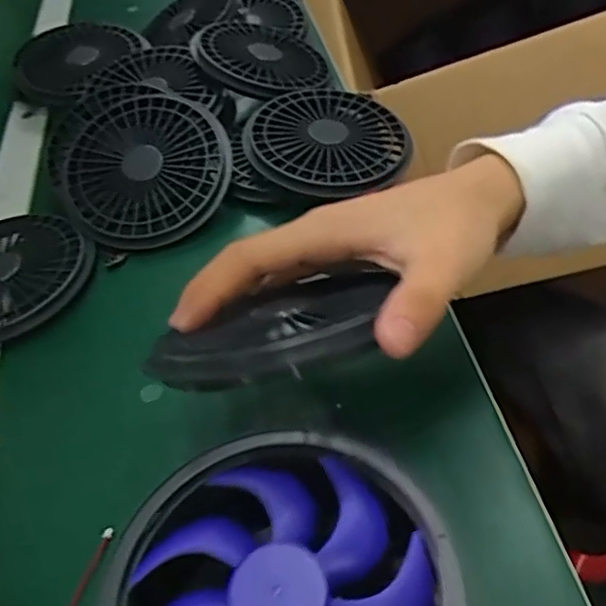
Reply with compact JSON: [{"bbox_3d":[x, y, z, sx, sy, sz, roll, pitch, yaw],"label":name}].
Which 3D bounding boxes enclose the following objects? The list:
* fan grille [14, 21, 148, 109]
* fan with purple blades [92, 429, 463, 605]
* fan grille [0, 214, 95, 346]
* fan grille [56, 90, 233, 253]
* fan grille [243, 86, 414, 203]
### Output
[{"bbox_3d":[-0.236,-0.251,0.655,0.152,0.028,0.126,16,52,24],"label":"fan grille"},{"bbox_3d":[-0.010,0.116,0.251,0.131,0.031,0.131,-3,47,3],"label":"fan with purple blades"},{"bbox_3d":[-0.222,-0.022,0.473,0.123,0.017,0.120,-5,46,5],"label":"fan grille"},{"bbox_3d":[-0.124,-0.106,0.505,0.131,0.020,0.131,-1,70,3],"label":"fan grille"},{"bbox_3d":[0.017,-0.134,0.518,0.125,0.023,0.131,-5,46,5],"label":"fan grille"}]

